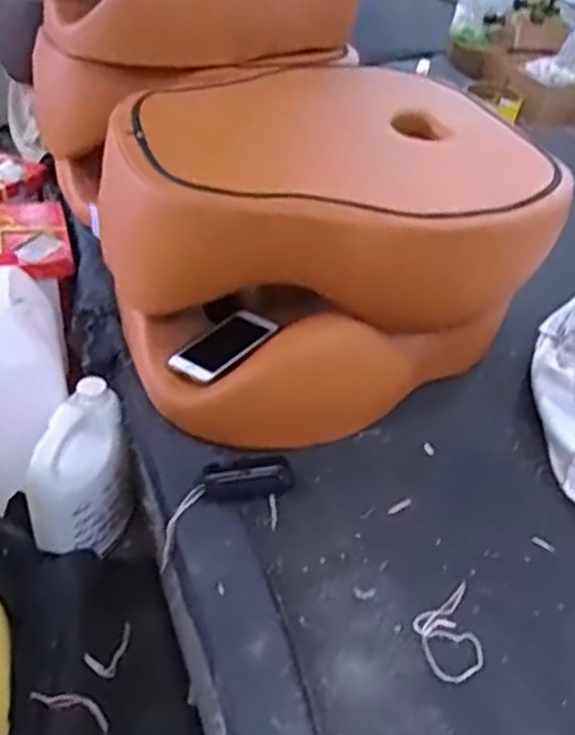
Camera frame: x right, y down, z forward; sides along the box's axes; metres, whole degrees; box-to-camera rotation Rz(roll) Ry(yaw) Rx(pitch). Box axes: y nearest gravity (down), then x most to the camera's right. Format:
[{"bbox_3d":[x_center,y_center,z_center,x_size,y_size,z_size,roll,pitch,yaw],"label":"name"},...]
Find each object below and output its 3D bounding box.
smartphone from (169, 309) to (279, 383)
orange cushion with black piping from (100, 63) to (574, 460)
[{"bbox_3d":[-0.086,-0.032,1.059,0.081,0.015,0.148,26,50,24],"label":"smartphone"},{"bbox_3d":[0.016,-0.172,1.104,0.522,0.331,0.501,-13,41,-23],"label":"orange cushion with black piping"}]

